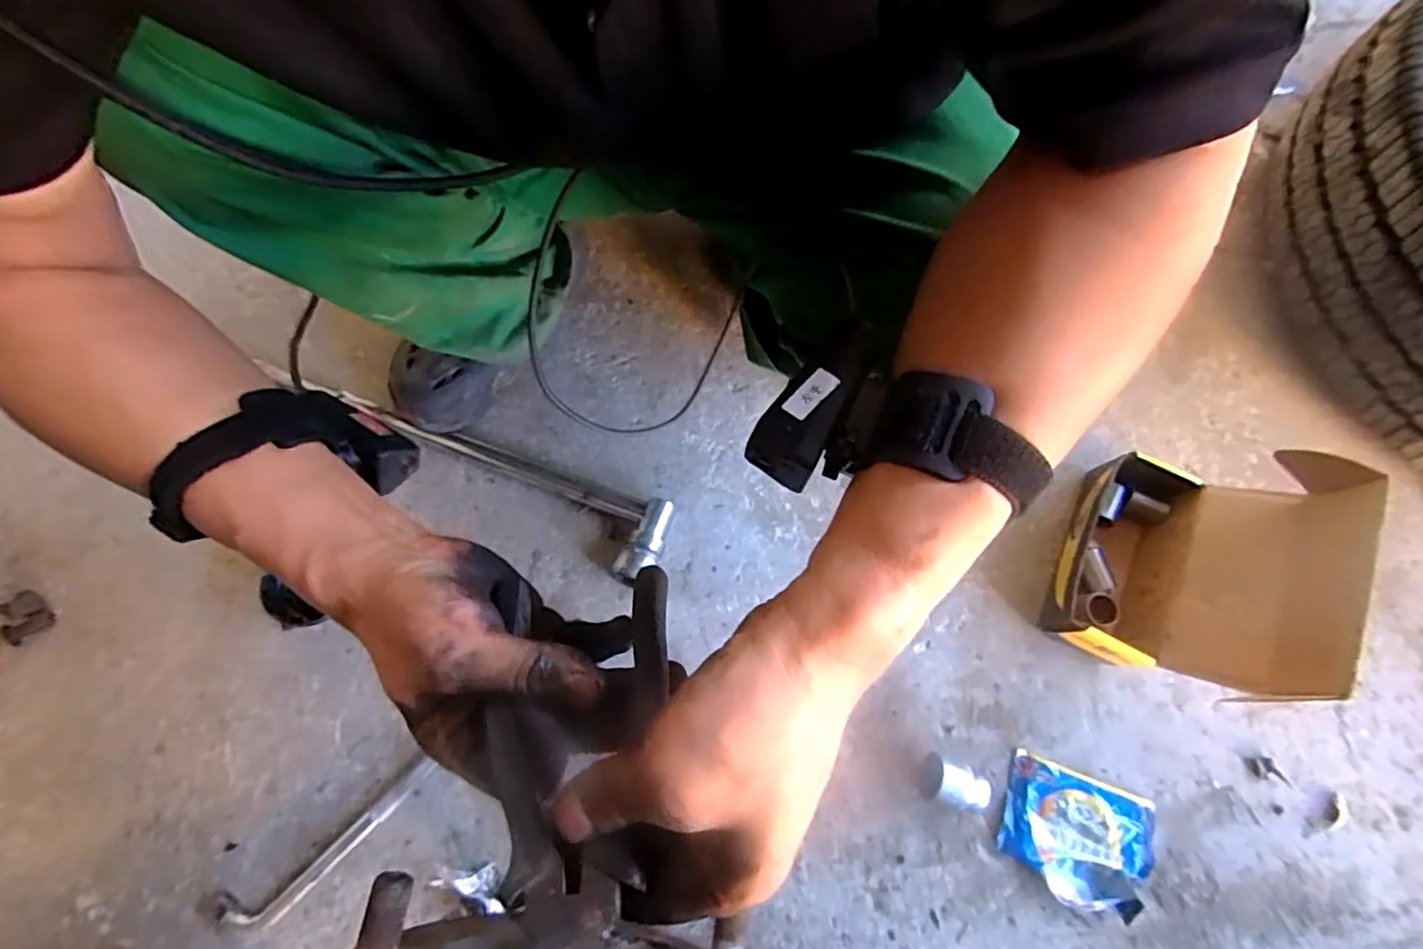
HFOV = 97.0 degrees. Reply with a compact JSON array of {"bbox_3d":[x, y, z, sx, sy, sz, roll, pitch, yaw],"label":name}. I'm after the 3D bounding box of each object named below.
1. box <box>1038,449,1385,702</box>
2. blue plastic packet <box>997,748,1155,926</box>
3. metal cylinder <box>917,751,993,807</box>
[{"bbox_3d":[0.397,0.070,0.526,0.146,0.162,0.193,31,74,8],"label":"box"},{"bbox_3d":[0.309,0.306,0.532,0.123,0.015,0.098,20,73,5],"label":"blue plastic packet"},{"bbox_3d":[0.201,0.259,0.528,0.055,0.031,0.034,19,73,4],"label":"metal cylinder"}]

